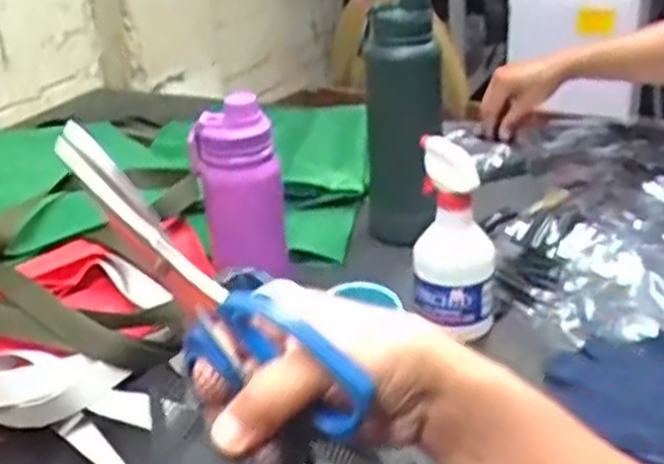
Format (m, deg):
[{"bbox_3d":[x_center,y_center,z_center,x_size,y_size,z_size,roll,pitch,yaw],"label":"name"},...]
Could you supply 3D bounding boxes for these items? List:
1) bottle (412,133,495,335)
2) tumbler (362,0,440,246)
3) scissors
[{"bbox_3d":[0.118,0.010,0.765,0.076,0.187,0.067,3,27,12],"label":"bottle"},{"bbox_3d":[0.079,-0.130,0.920,0.084,0.282,0.067,2,26,10],"label":"tumbler"},{"bbox_3d":[-0.061,0.025,0.346,0.175,0.053,0.011,41,41,12],"label":"scissors"}]

